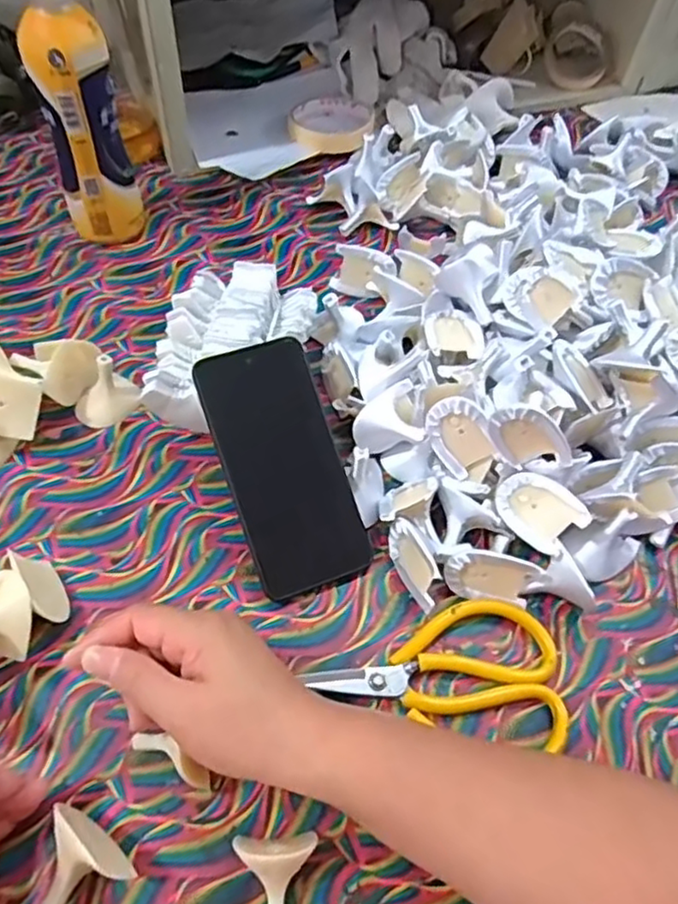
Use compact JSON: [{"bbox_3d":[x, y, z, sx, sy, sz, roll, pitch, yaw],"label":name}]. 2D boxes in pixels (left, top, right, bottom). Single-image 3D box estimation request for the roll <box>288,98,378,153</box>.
[{"bbox_3d":[-0.007,-0.363,0.725,0.097,0.018,0.097,2,56,-3],"label":"roll"}]

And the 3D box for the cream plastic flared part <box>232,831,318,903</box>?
[{"bbox_3d":[-0.031,0.219,0.331,0.040,0.031,0.043,-2,56,-5],"label":"cream plastic flared part"}]

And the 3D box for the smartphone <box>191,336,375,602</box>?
[{"bbox_3d":[-0.037,0.009,0.438,0.077,0.006,0.165,-19,88,-16],"label":"smartphone"}]

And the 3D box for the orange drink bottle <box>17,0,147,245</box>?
[{"bbox_3d":[-0.212,-0.273,0.543,0.061,0.215,0.053,22,57,10],"label":"orange drink bottle"}]

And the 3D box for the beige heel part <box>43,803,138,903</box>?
[{"bbox_3d":[-0.135,0.206,0.326,0.046,0.040,0.048,-28,62,-20],"label":"beige heel part"}]

